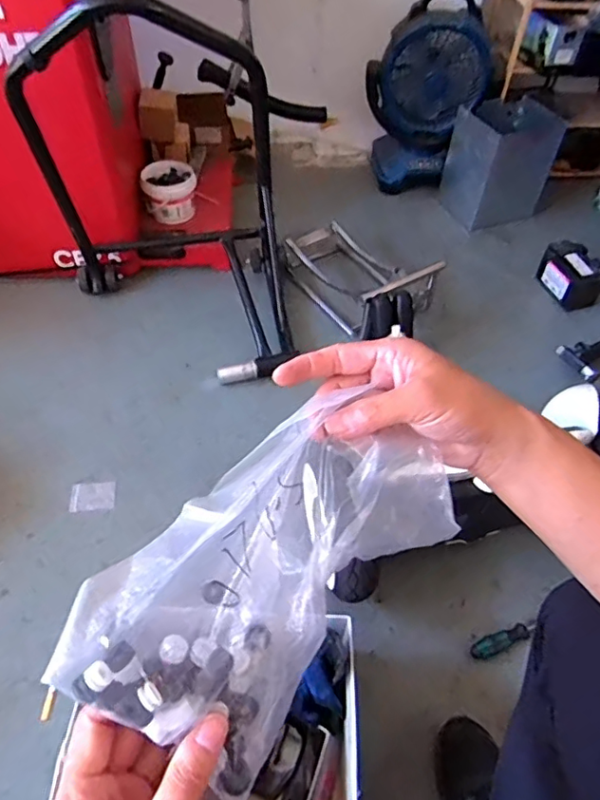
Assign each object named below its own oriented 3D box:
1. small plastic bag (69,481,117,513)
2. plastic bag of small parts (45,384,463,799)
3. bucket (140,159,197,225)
[{"bbox_3d":[-0.391,0.182,1.035,0.080,0.004,0.061,-3,49,-8],"label":"small plastic bag"},{"bbox_3d":[-0.006,0.106,0.341,0.253,0.050,0.145,-41,97,-27],"label":"plastic bag of small parts"},{"bbox_3d":[-0.350,-0.551,1.475,0.136,0.135,0.136,-7,54,-9],"label":"bucket"}]

